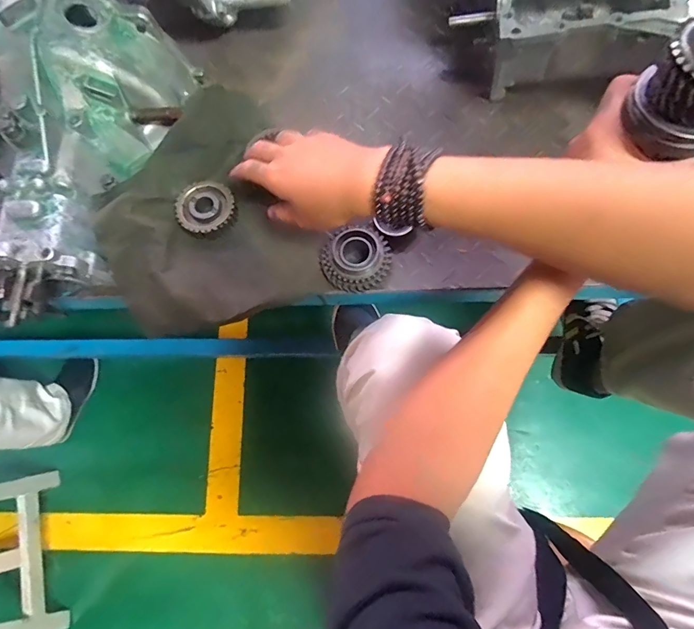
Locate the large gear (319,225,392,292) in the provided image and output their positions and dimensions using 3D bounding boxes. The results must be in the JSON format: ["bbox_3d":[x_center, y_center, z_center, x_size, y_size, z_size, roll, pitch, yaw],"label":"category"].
[{"bbox_3d":[0.009,-0.065,0.463,0.081,0.026,0.072,2,70,4],"label":"large gear"}]

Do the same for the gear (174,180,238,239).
[{"bbox_3d":[-0.166,-0.125,0.481,0.067,0.015,0.068,-1,70,3],"label":"gear"}]

